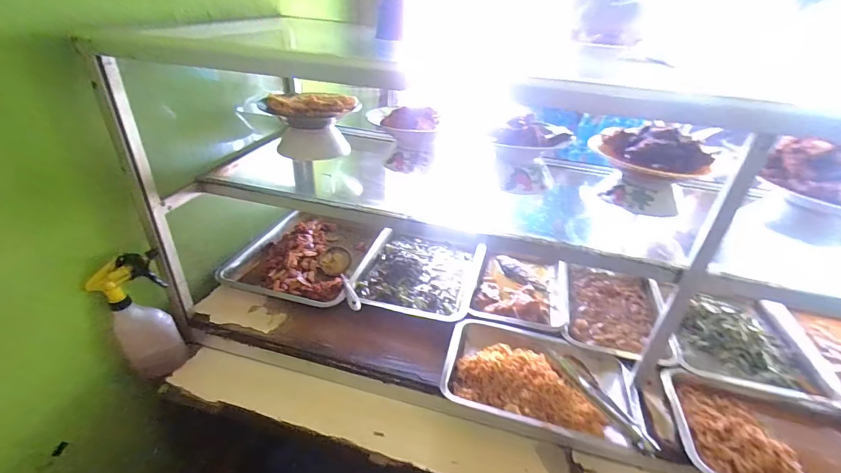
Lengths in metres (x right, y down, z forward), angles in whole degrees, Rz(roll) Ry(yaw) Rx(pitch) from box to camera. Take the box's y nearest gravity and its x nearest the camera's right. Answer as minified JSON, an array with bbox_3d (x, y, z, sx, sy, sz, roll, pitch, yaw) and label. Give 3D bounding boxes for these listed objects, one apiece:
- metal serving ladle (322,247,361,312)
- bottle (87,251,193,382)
[{"bbox_3d":[-0.161,0.089,0.842,0.066,0.054,0.267,-7,18,-19],"label":"metal serving ladle"},{"bbox_3d":[-0.482,0.142,0.694,0.065,0.219,0.098,23,34,29],"label":"bottle"}]

